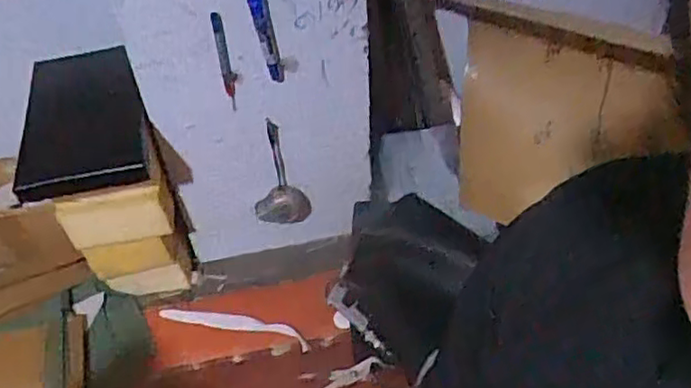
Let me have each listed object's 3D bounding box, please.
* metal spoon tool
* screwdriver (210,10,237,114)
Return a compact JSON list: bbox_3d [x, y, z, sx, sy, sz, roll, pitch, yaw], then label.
[{"bbox_3d":[-0.107,-0.025,1.049,0.092,0.191,0.041,-13,47,-9],"label":"metal spoon tool"},{"bbox_3d":[-0.162,-0.177,0.896,0.018,0.160,0.022,-14,47,-10],"label":"screwdriver"}]

